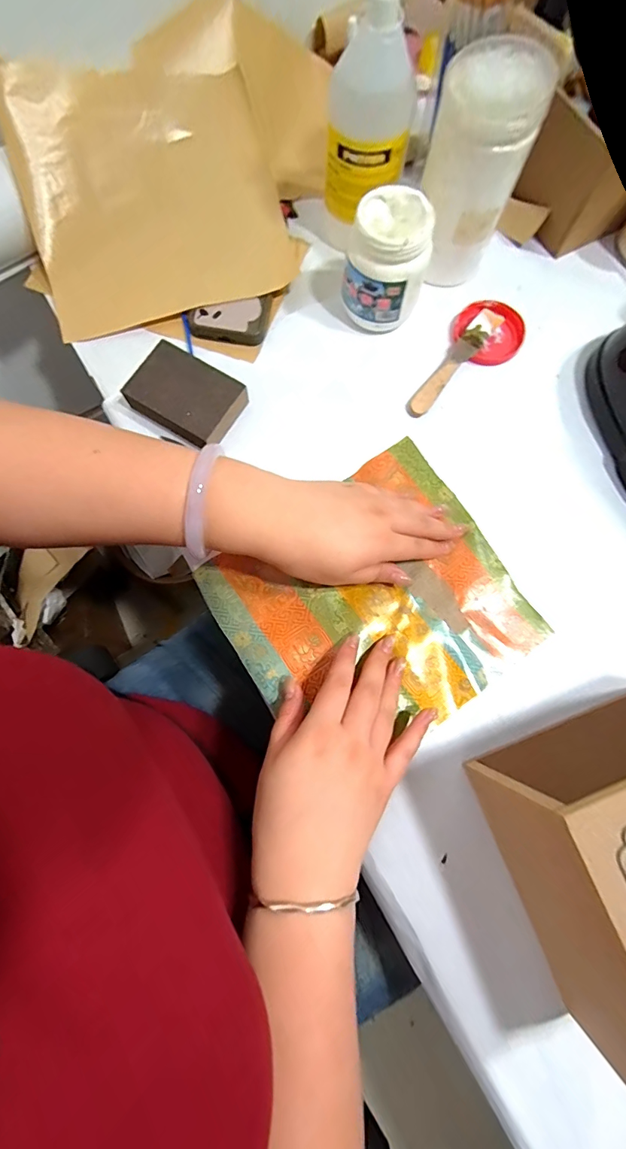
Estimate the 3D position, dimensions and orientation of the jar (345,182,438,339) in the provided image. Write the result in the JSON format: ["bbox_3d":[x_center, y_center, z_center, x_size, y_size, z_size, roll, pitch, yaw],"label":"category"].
[{"bbox_3d":[0.070,-0.294,0.409,0.071,0.095,0.072,0,77,-2],"label":"jar"}]

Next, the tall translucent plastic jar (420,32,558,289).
[{"bbox_3d":[0.143,-0.363,0.399,0.084,0.148,0.094,18,77,3],"label":"tall translucent plastic jar"}]

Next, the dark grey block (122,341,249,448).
[{"bbox_3d":[-0.122,-0.170,0.410,0.098,0.027,0.072,33,78,6],"label":"dark grey block"}]

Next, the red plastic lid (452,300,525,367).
[{"bbox_3d":[0.186,-0.256,0.450,0.071,0.016,0.070,0,77,-2],"label":"red plastic lid"}]

